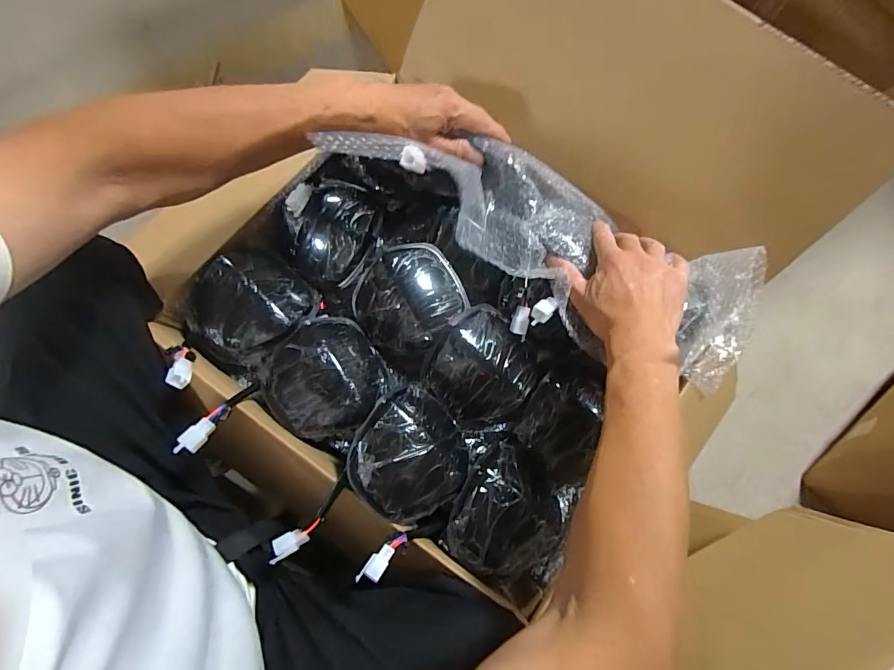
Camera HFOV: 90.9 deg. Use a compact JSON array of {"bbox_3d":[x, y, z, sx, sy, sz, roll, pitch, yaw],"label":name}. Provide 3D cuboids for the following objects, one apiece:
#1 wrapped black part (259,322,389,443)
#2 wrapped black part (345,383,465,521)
[{"bbox_3d":[-0.132,0.049,0.477,0.123,0.045,0.118,0,78,-2],"label":"wrapped black part"},{"bbox_3d":[-0.034,0.123,0.451,0.112,0.066,0.121,0,78,-2],"label":"wrapped black part"}]

